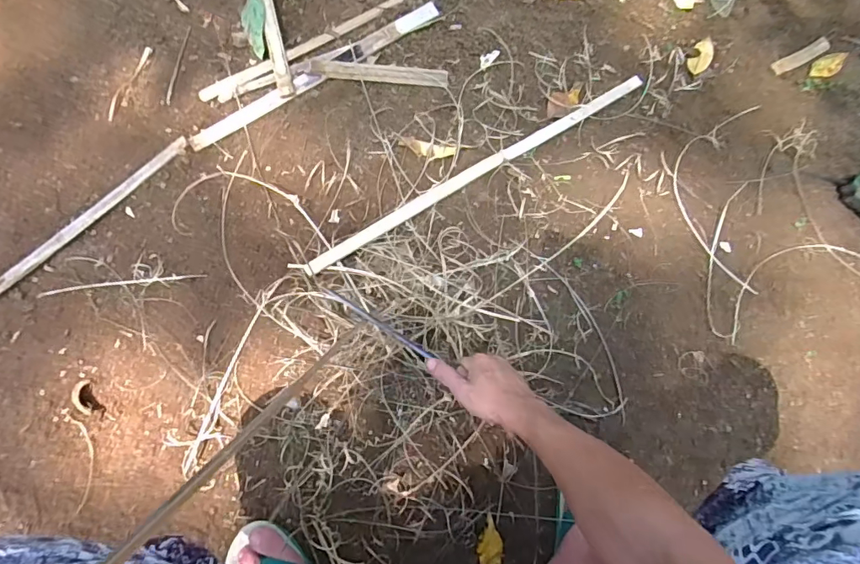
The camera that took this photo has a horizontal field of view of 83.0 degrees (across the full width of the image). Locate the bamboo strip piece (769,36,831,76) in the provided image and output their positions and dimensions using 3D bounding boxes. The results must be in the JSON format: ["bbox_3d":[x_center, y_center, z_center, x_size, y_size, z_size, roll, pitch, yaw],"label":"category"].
[{"bbox_3d":[0.746,-0.453,0.974,0.156,0.004,0.030,-28,75,-11],"label":"bamboo strip piece"}]

